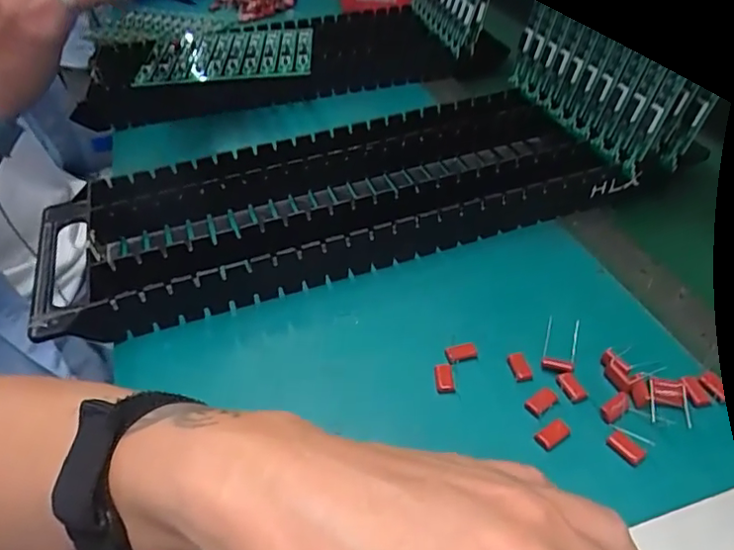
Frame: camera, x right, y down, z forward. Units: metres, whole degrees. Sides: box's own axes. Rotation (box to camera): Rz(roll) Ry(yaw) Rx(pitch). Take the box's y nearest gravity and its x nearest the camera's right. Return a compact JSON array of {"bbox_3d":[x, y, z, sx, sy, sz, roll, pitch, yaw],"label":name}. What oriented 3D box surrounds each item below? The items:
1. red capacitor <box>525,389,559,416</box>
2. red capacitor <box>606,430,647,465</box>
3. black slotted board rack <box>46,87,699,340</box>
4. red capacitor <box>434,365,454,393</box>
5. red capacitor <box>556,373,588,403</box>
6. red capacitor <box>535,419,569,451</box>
[{"bbox_3d":[0.090,0.064,0.290,0.017,0.004,0.010,-29,47,-26],"label":"red capacitor"},{"bbox_3d":[0.122,0.081,0.268,0.009,0.004,0.017,-30,48,-27],"label":"red capacitor"},{"bbox_3d":[0.000,-0.061,0.417,0.399,0.038,0.143,-15,43,-13],"label":"black slotted board rack"},{"bbox_3d":[0.041,0.055,0.303,0.010,0.007,0.014,-3,41,1],"label":"red capacitor"},{"bbox_3d":[0.107,0.058,0.296,0.010,0.004,0.016,-17,43,-14],"label":"red capacitor"},{"bbox_3d":[0.091,0.077,0.276,0.018,0.004,0.010,-27,46,-24],"label":"red capacitor"}]

